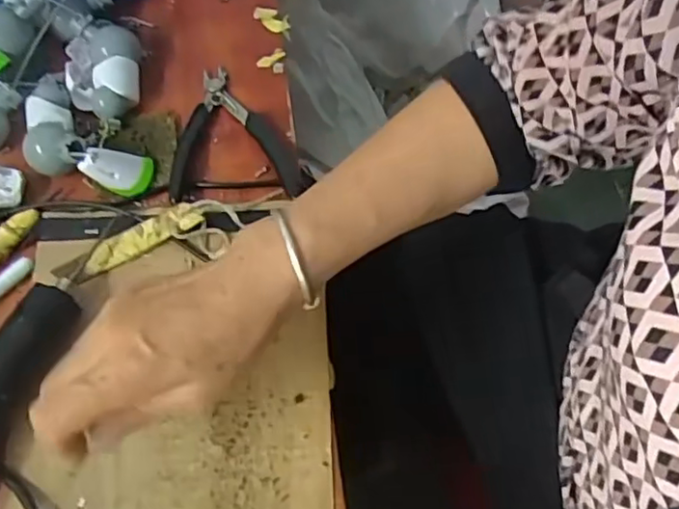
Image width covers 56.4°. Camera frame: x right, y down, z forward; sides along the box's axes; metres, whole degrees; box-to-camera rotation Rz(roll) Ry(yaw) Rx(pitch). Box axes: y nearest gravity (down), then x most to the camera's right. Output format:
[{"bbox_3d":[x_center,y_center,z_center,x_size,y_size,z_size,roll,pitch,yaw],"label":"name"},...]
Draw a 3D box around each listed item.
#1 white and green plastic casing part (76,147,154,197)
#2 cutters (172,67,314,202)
[{"bbox_3d":[-0.150,-0.056,0.424,0.045,0.009,0.028,15,105,-33],"label":"white and green plastic casing part"},{"bbox_3d":[-0.073,-0.088,0.450,0.093,0.014,0.106,-6,66,-2],"label":"cutters"}]

